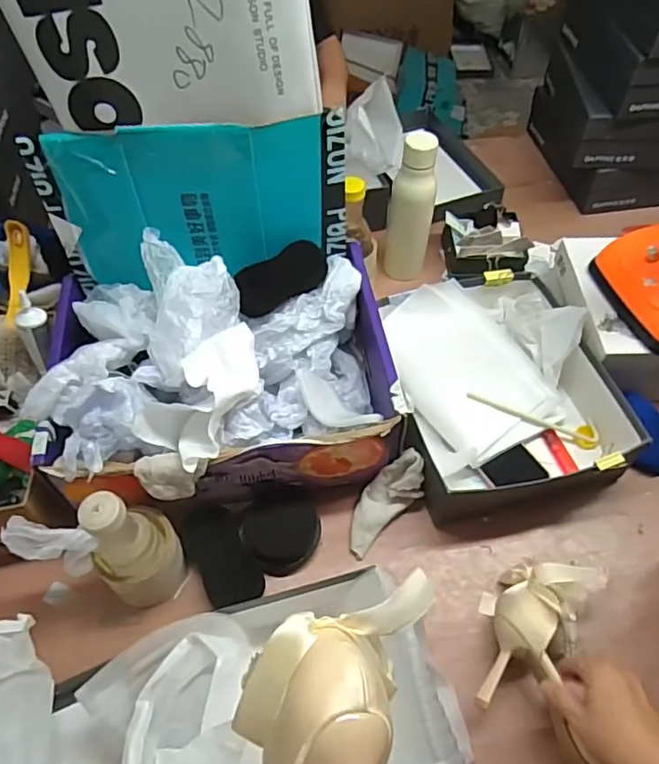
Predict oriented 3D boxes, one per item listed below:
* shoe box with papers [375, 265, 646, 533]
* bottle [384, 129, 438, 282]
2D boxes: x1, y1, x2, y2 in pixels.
[{"bbox_3d":[0.219,0.002,0.781,0.269,0.104,0.322,-8,54,-4],"label":"shoe box with papers"},{"bbox_3d":[0.122,-0.258,0.889,0.067,0.217,0.058,3,54,4],"label":"bottle"}]

